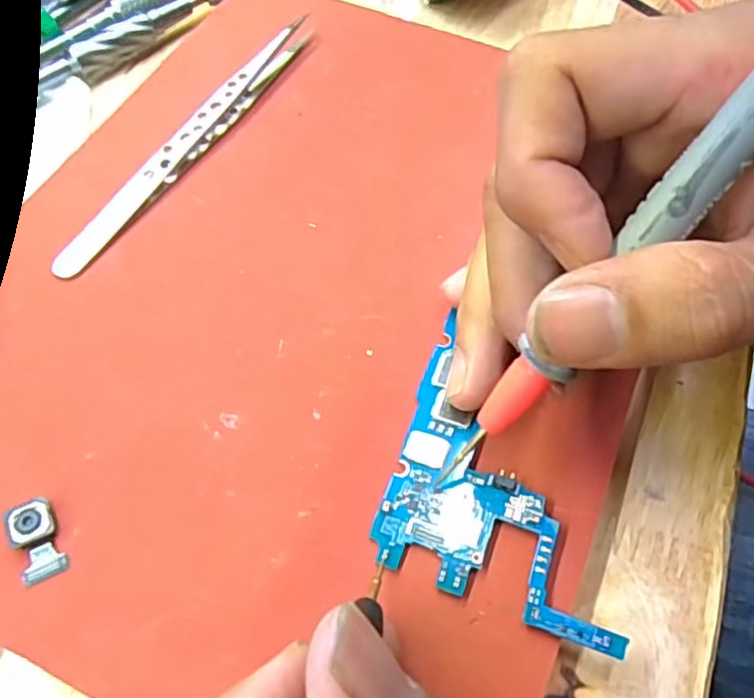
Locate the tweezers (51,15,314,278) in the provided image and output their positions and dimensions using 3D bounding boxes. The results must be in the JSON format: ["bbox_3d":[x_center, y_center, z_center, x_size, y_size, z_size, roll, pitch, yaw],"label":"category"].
[{"bbox_3d":[-0.062,-0.072,0.218,0.008,0.009,0.127,28,64,14],"label":"tweezers"}]

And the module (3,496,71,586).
[{"bbox_3d":[-0.080,0.045,0.153,0.010,0.005,0.019,-24,66,-16],"label":"module"}]

